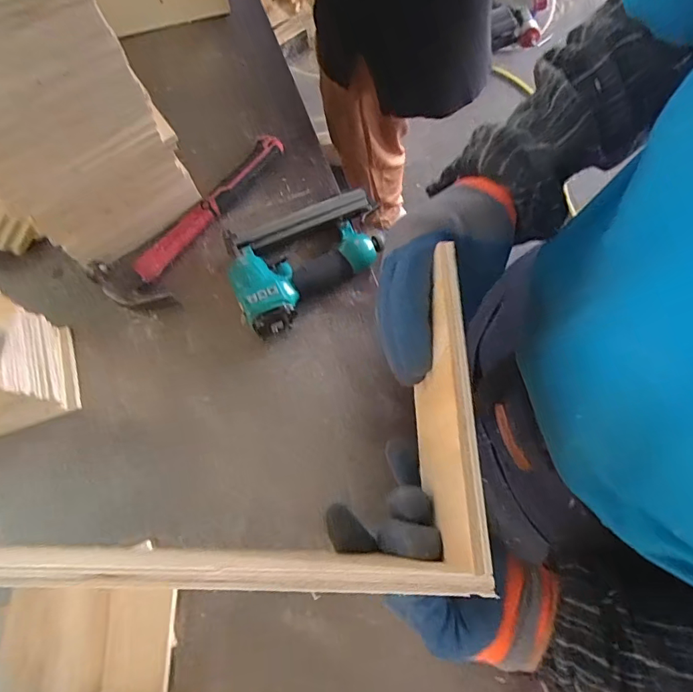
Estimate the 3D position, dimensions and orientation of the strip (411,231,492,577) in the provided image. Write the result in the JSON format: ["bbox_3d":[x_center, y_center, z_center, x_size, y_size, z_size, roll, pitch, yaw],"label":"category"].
[{"bbox_3d":[0.059,0.039,0.291,0.018,0.092,0.175,-1,73,1],"label":"strip"}]

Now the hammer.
[{"bbox_3d":[-0.201,-0.177,0.658,0.112,0.028,0.329,42,78,13],"label":"hammer"}]

